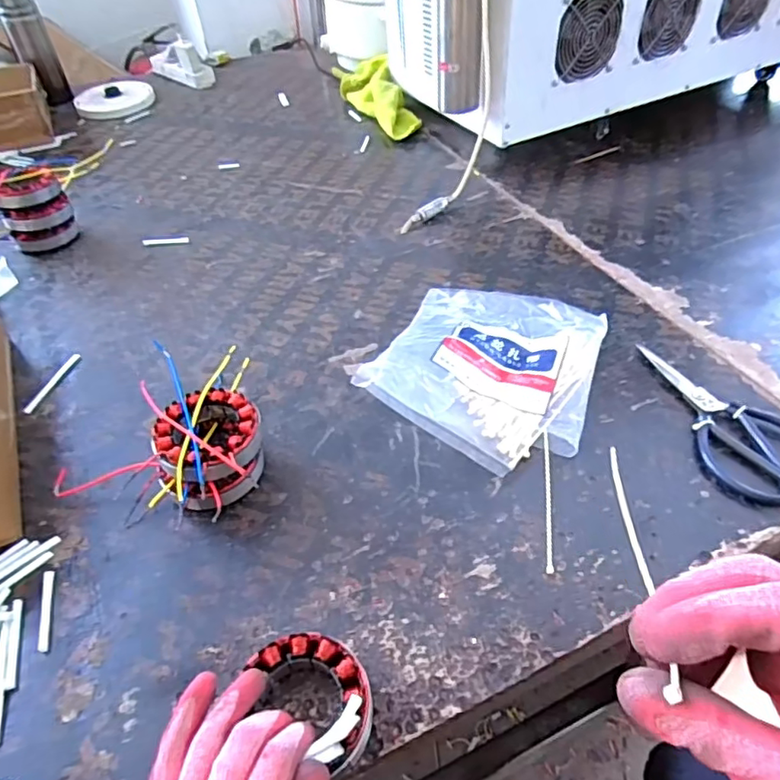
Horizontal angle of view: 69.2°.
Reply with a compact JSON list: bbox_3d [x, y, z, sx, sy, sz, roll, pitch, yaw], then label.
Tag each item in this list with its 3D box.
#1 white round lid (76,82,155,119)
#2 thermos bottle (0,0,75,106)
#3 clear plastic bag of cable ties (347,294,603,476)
[{"bbox_3d":[-0.584,-0.622,1.203,0.157,0.030,0.157,-2,46,2],"label":"white round lid"},{"bbox_3d":[-0.726,-0.699,1.145,0.077,0.206,0.073,-19,48,-13],"label":"thermos bottle"},{"bbox_3d":[0.102,-0.039,0.563,0.196,0.065,0.250,13,49,16],"label":"clear plastic bag of cable ties"}]

